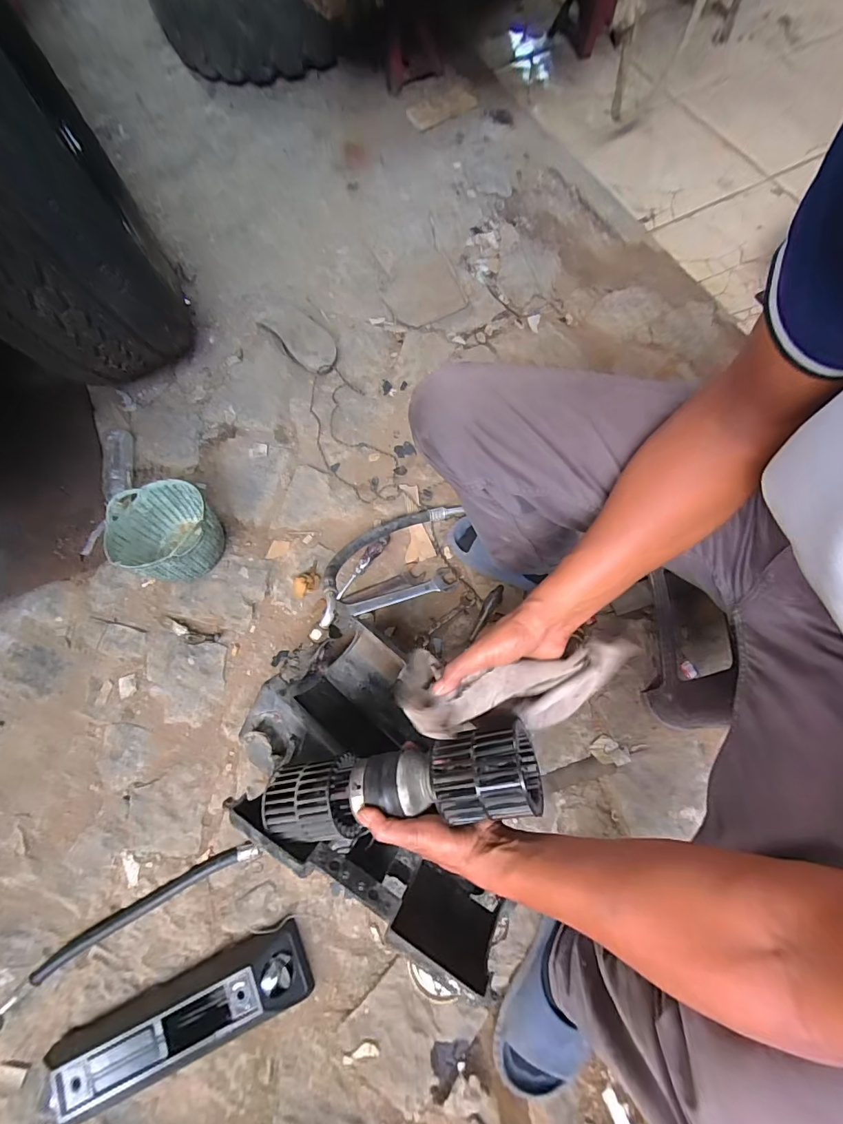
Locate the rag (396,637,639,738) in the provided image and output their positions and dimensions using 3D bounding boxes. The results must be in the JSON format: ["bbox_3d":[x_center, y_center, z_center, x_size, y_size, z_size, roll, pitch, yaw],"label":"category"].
[{"bbox_3d":[0.094,0.129,0.452,0.231,0.056,0.087,-10,72,6],"label":"rag"}]

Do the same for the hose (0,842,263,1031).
[{"bbox_3d":[-0.471,0.580,0.694,0.442,0.029,0.048,-31,74,-7],"label":"hose"}]

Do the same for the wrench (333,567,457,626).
[{"bbox_3d":[-0.055,0.066,0.861,0.244,0.017,0.047,-18,72,-3],"label":"wrench"}]

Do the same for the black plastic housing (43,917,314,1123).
[{"bbox_3d":[-0.360,0.677,0.639,0.375,0.064,0.106,-22,73,-5],"label":"black plastic housing"}]

